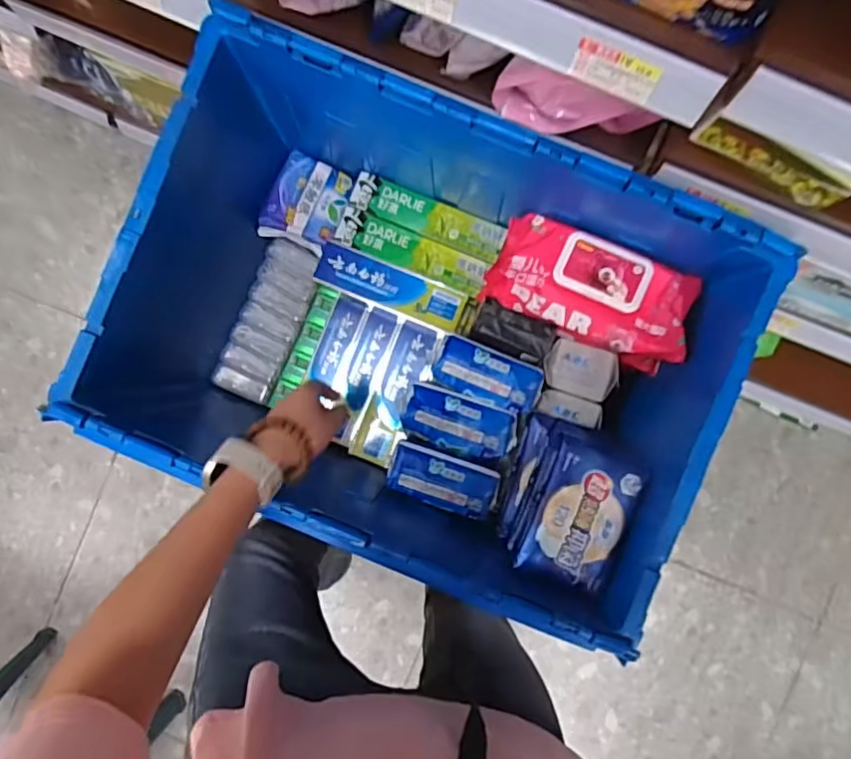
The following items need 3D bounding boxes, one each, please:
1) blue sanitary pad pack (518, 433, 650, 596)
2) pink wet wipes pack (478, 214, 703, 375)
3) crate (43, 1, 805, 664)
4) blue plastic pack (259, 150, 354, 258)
[{"bbox_3d":[0.160,0.135,0.620,0.091,0.027,0.139,20,91,0],"label":"blue sanitary pad pack"},{"bbox_3d":[0.180,-0.096,0.668,0.212,0.062,0.110,24,91,0],"label":"pink wet wipes pack"},{"bbox_3d":[0.001,-0.034,0.694,0.595,0.312,0.450,23,91,0],"label":"crate"},{"bbox_3d":[-0.148,-0.223,0.784,0.097,0.036,0.109,24,91,0],"label":"blue plastic pack"}]

